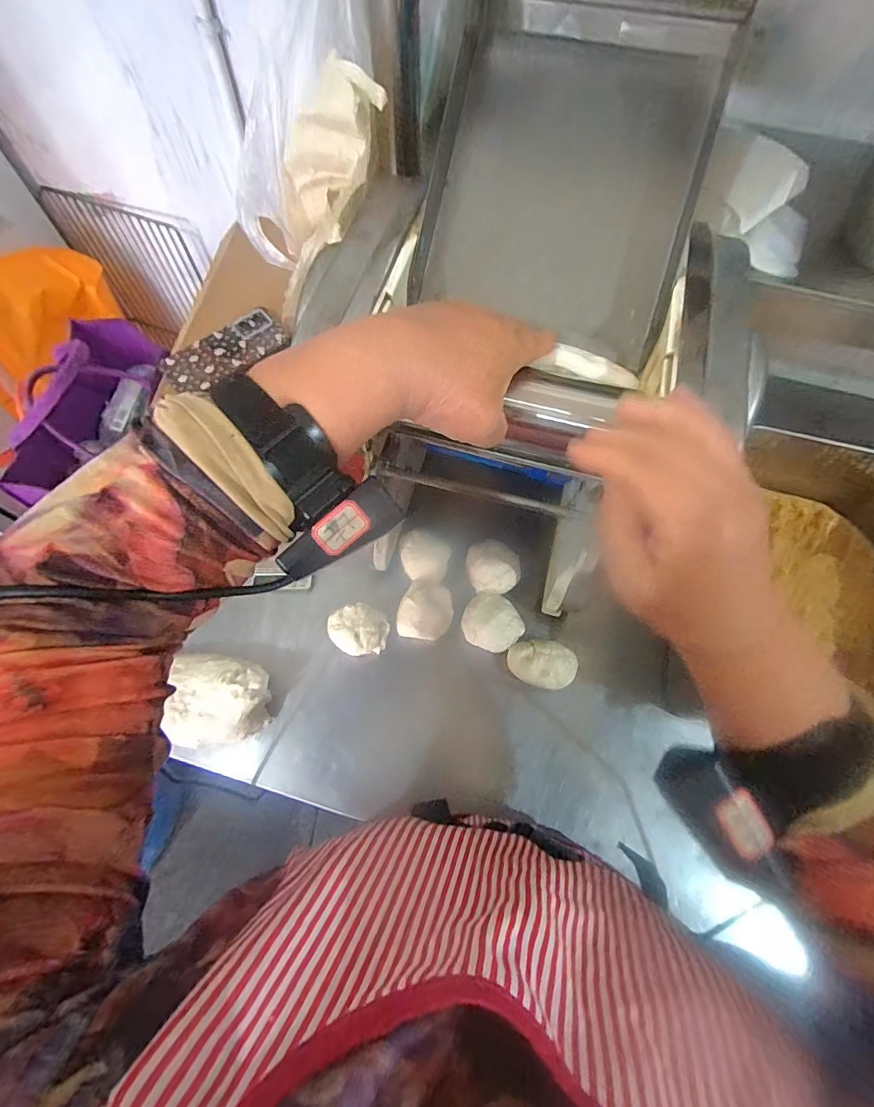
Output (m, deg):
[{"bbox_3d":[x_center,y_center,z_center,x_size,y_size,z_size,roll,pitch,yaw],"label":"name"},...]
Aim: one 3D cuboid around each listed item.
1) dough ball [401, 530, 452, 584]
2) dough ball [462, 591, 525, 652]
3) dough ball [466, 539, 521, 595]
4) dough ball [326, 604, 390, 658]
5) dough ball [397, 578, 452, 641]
[{"bbox_3d":[-0.015,0.005,0.605,0.061,0.036,0.056,1,67,-1],"label":"dough ball"},{"bbox_3d":[0.065,0.088,0.575,0.071,0.044,0.062,41,72,15],"label":"dough ball"},{"bbox_3d":[0.072,0.019,0.597,0.065,0.042,0.062,1,67,-1],"label":"dough ball"},{"bbox_3d":[-0.092,0.094,0.565,0.063,0.045,0.063,1,67,-1],"label":"dough ball"},{"bbox_3d":[-0.013,0.074,0.580,0.063,0.044,0.068,1,67,-1],"label":"dough ball"}]

